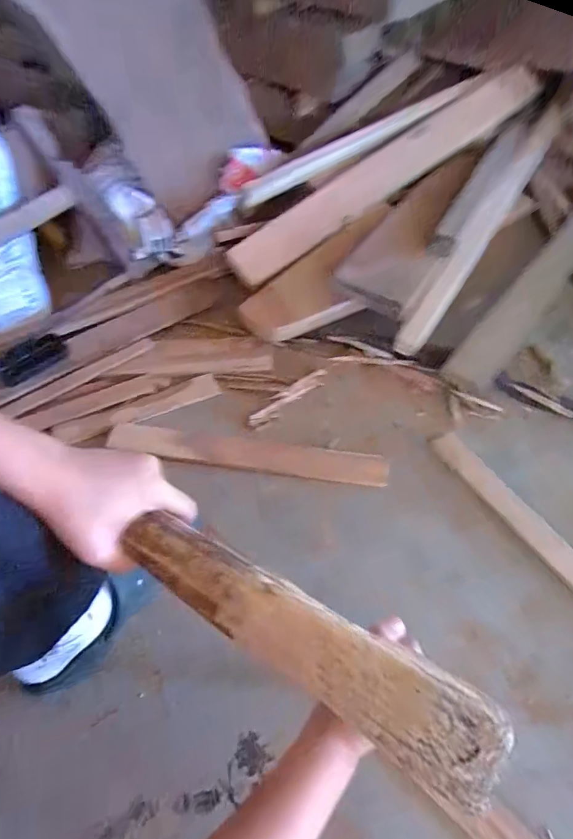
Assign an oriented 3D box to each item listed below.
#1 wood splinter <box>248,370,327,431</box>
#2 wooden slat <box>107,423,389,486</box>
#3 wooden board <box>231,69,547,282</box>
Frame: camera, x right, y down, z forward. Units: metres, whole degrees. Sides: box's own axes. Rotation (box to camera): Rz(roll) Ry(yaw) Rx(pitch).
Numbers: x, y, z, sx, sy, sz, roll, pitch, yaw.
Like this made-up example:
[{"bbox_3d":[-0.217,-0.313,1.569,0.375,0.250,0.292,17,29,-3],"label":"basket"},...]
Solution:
[{"bbox_3d":[0.003,-0.035,0.695,0.153,0.004,0.030,-35,80,-16],"label":"wood splinter"},{"bbox_3d":[-0.060,0.052,0.642,0.415,0.012,0.052,6,60,4],"label":"wooden slat"},{"bbox_3d":[0.206,-0.478,0.810,0.732,0.043,0.090,-36,96,-8],"label":"wooden board"}]

